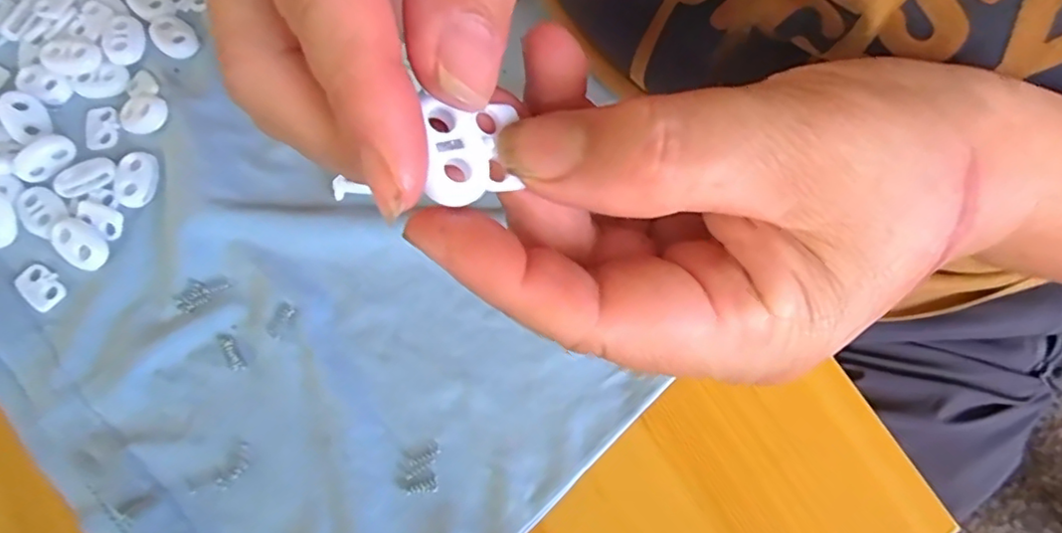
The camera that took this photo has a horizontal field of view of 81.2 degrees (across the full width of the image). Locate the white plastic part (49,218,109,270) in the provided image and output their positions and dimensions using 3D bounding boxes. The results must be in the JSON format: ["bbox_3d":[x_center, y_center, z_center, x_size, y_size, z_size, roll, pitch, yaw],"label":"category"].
[{"bbox_3d":[-0.170,-0.009,0.233,0.022,0.006,0.015,29,77,8],"label":"white plastic part"}]

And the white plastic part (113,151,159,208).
[{"bbox_3d":[-0.153,-0.035,0.237,0.016,0.004,0.021,8,75,3],"label":"white plastic part"}]

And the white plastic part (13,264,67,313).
[{"bbox_3d":[-0.184,0.007,0.230,0.019,0.004,0.013,35,78,10],"label":"white plastic part"}]

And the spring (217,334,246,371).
[{"bbox_3d":[-0.108,0.030,0.221,0.005,0.004,0.016,-32,78,-8],"label":"spring"}]

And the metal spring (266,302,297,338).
[{"bbox_3d":[-0.090,0.019,0.222,0.007,0.004,0.013,35,78,10],"label":"metal spring"}]

